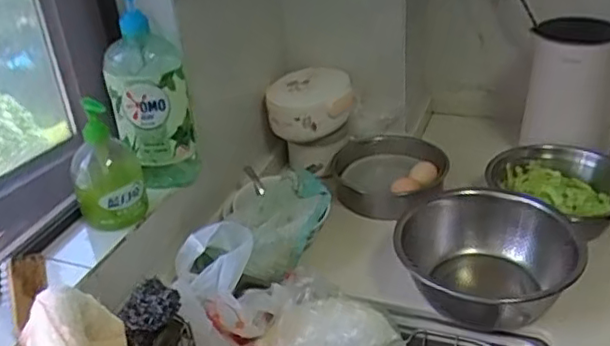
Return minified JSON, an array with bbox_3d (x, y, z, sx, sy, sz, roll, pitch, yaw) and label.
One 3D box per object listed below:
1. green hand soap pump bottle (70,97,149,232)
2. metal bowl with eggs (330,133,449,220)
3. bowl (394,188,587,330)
[{"bbox_3d":[-0.258,-0.013,0.807,0.087,0.161,0.079,-12,32,-13],"label":"green hand soap pump bottle"},{"bbox_3d":[0.154,0.012,1.152,0.195,0.076,0.230,1,31,9],"label":"metal bowl with eggs"},{"bbox_3d":[0.248,0.124,0.875,0.220,0.102,0.261,10,34,23],"label":"bowl"}]

